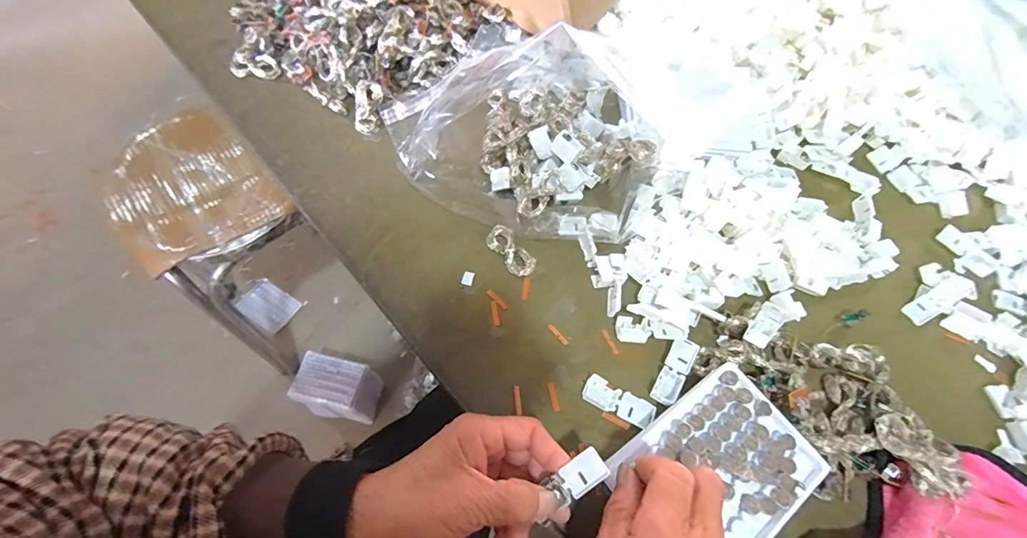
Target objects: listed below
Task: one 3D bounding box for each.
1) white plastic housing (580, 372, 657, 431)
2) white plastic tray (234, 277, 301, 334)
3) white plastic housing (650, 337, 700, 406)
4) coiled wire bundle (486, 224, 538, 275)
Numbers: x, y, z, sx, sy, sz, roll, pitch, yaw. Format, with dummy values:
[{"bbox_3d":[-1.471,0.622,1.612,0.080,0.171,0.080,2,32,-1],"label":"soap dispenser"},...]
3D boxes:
[{"bbox_3d":[0.081,0.103,0.339,0.055,0.006,0.021,27,63,9],"label":"white plastic housing"},{"bbox_3d":[-0.596,0.091,1.078,0.123,0.013,0.093,31,64,11],"label":"white plastic tray"},{"bbox_3d":[0.129,0.082,0.351,0.020,0.007,0.055,30,63,10],"label":"white plastic housing"},{"bbox_3d":[-0.002,-0.016,0.388,0.022,0.015,0.049,-34,70,-21],"label":"coiled wire bundle"}]

